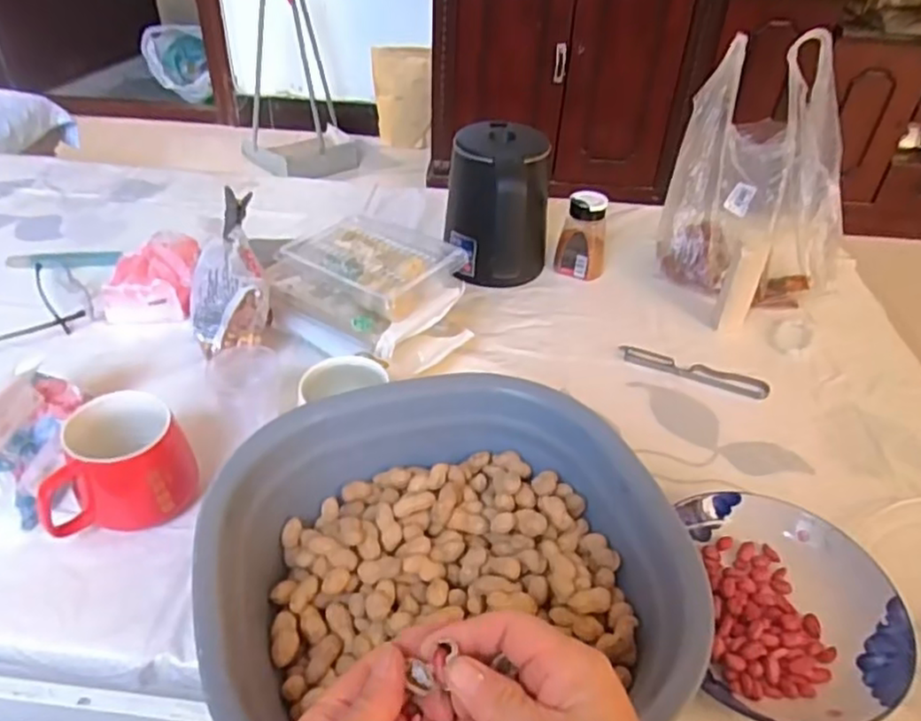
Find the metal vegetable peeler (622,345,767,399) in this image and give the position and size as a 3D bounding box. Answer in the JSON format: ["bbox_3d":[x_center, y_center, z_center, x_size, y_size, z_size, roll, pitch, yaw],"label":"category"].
[{"bbox_3d":[0.258,0.012,0.755,0.157,0.005,0.028,17,41,17],"label":"metal vegetable peeler"}]

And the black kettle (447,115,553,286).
[{"bbox_3d":[0.048,-0.181,0.847,0.128,0.172,0.142,4,39,1],"label":"black kettle"}]

